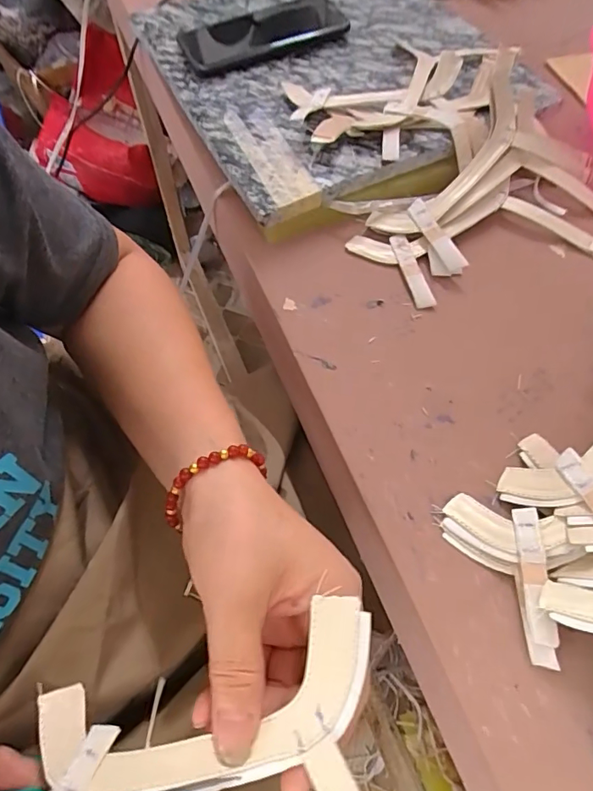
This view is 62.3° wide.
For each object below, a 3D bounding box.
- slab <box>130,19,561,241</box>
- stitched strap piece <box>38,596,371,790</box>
[{"bbox_3d":[0.035,-0.297,0.470,0.275,0.042,0.312,-24,63,-9],"label":"slab"},{"bbox_3d":[-0.041,0.148,0.184,0.150,0.050,0.113,-11,61,8],"label":"stitched strap piece"}]

